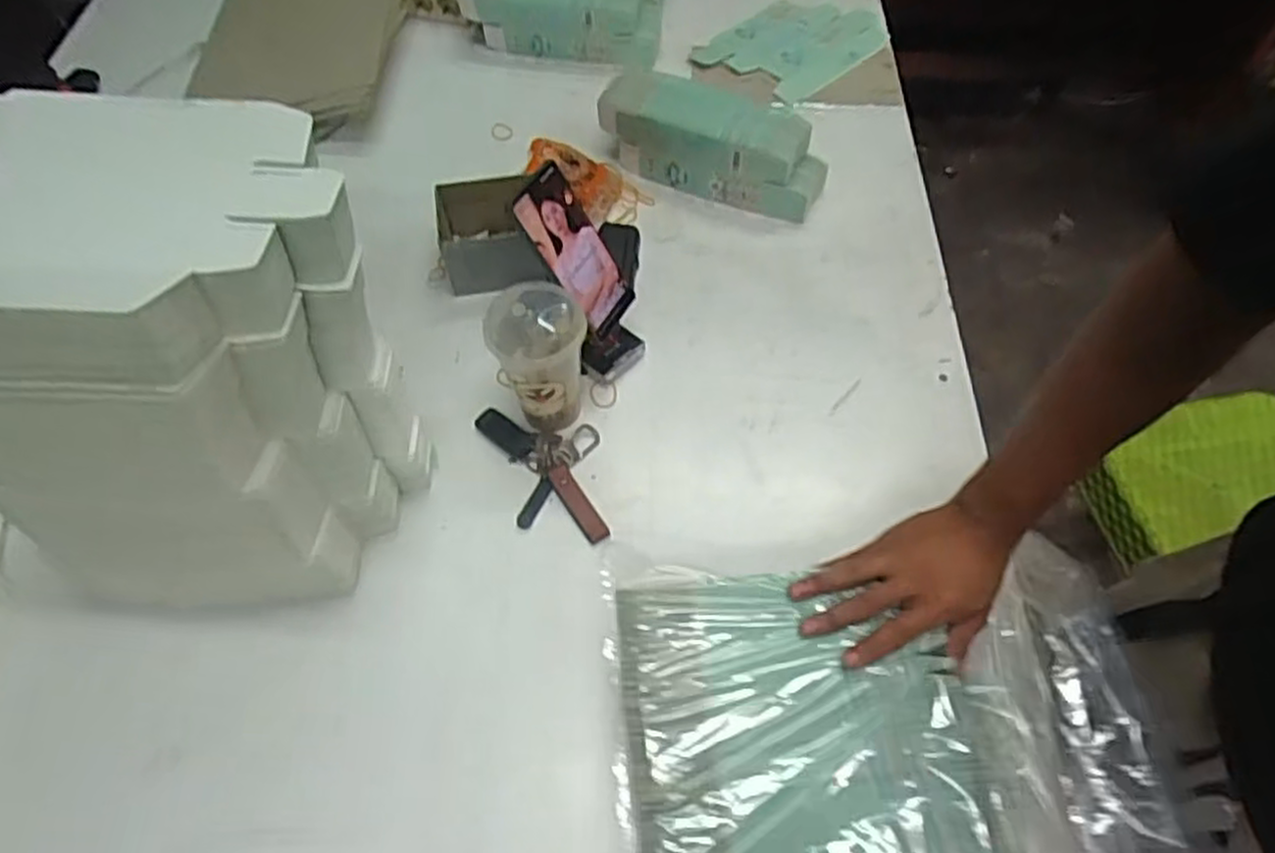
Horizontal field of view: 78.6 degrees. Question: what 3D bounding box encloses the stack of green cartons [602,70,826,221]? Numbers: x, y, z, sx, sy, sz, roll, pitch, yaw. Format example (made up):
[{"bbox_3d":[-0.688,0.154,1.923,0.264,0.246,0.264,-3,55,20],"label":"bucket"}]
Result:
[{"bbox_3d":[0.091,-0.342,0.934,0.268,0.098,0.085,20,61,12],"label":"stack of green cartons"}]

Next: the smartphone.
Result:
[{"bbox_3d":[-0.056,-0.164,0.736,0.013,0.159,0.075,7,51,46],"label":"smartphone"}]

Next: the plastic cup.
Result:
[{"bbox_3d":[-0.090,-0.058,0.733,0.085,0.146,0.076,-8,59,-5],"label":"plastic cup"}]

